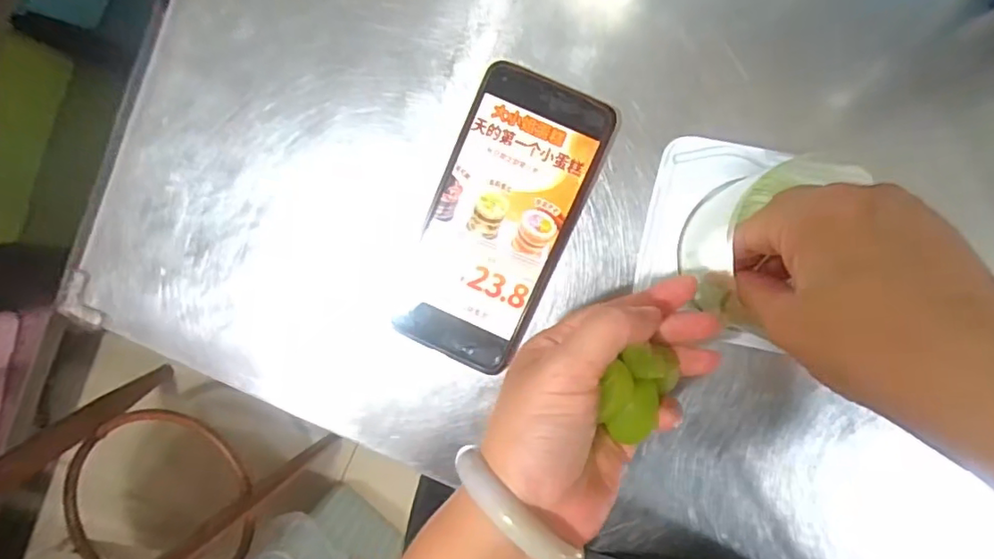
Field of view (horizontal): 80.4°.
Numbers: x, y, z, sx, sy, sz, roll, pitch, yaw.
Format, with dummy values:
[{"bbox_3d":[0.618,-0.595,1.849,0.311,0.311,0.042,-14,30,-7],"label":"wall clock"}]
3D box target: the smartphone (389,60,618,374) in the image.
[{"bbox_3d":[0.002,-0.031,0.326,0.074,0.015,0.158,23,96,3],"label":"smartphone"}]

